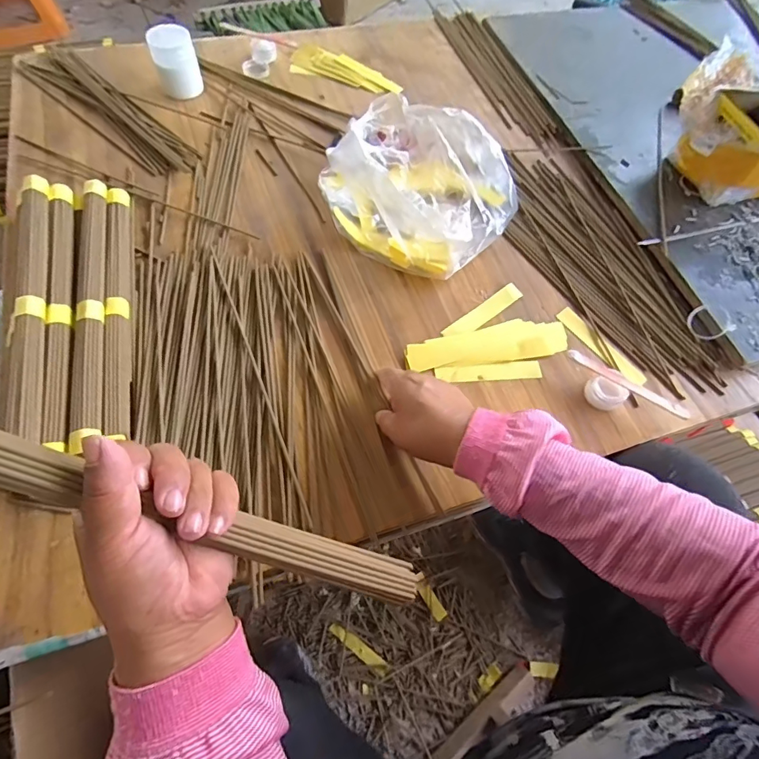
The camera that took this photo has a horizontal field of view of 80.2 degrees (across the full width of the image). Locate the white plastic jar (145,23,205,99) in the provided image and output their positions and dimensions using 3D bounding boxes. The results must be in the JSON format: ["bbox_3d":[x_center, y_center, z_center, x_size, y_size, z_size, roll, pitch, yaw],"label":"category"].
[{"bbox_3d":[-0.272,-0.425,0.604,0.054,0.064,0.054,2,63,-4],"label":"white plastic jar"}]

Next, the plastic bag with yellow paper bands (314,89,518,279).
[{"bbox_3d":[0.041,-0.234,0.516,0.211,0.098,0.184,37,66,13],"label":"plastic bag with yellow paper bands"}]

